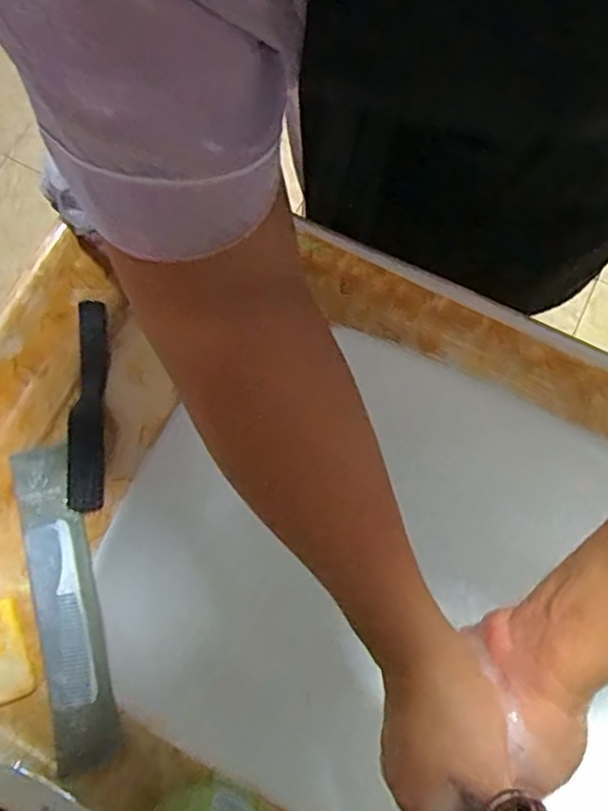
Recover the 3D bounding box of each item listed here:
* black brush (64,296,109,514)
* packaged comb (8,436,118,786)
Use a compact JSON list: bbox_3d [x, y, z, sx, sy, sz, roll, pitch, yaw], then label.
[{"bbox_3d":[-0.159,0.000,0.473,0.026,0.011,0.151,7,79,-35],"label":"black brush"},{"bbox_3d":[-0.165,0.132,0.438,0.039,0.008,0.211,-14,77,-3],"label":"packaged comb"}]

